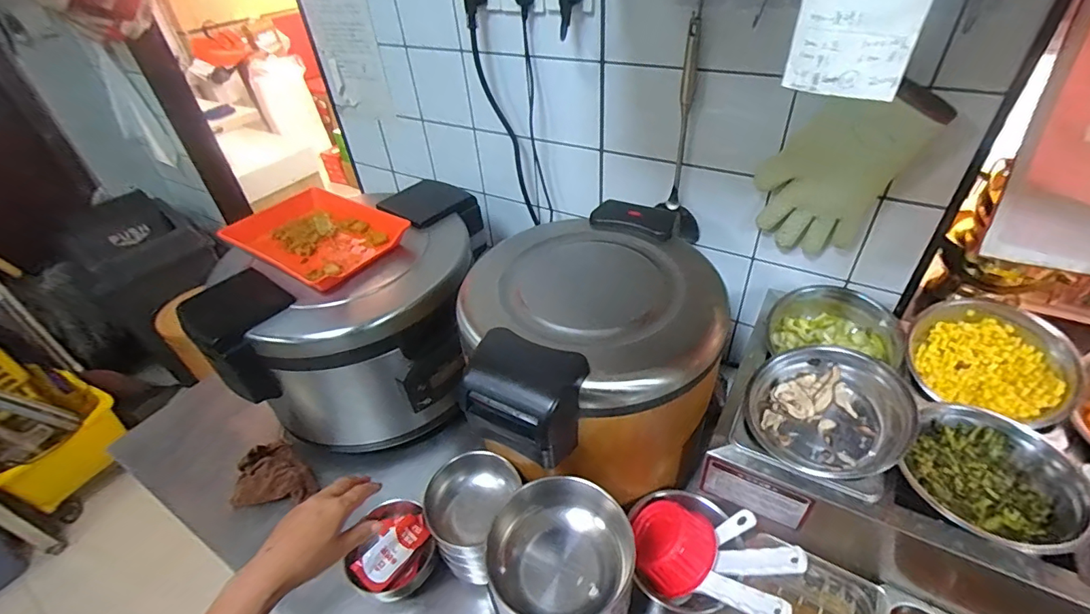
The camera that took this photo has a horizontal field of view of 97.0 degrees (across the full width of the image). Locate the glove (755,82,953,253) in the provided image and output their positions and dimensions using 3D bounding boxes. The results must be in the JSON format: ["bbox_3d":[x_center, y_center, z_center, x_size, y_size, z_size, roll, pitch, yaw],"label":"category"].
[{"bbox_3d":[0.404,-0.189,0.688,0.160,0.273,0.018,27,58,14],"label":"glove"}]

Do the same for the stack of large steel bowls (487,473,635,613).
[{"bbox_3d":[0.022,0.345,0.606,0.157,0.240,0.144,3,40,9],"label":"stack of large steel bowls"}]

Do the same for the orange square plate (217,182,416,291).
[{"bbox_3d":[-0.424,-0.142,0.896,0.301,0.036,0.216,22,46,28],"label":"orange square plate"}]

